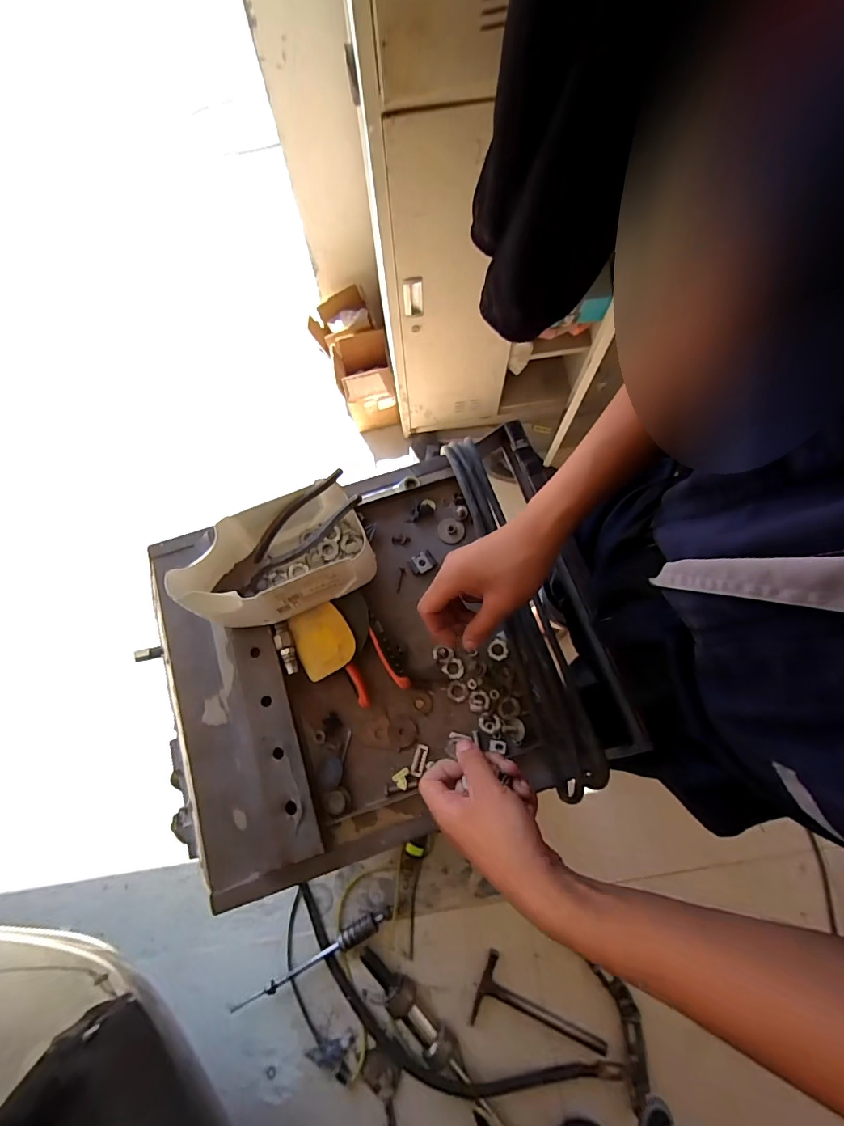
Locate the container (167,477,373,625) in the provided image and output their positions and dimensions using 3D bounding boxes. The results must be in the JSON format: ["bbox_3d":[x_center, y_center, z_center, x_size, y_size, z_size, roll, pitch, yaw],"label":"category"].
[{"bbox_3d":[-0.140,-0.001,0.445,0.166,0.082,0.095,-24,74,-6],"label":"container"}]

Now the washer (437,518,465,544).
[{"bbox_3d":[0.033,-0.037,0.525,0.031,0.005,0.028,-2,73,1],"label":"washer"}]

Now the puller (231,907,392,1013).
[{"bbox_3d":[-0.273,0.994,1.147,0.436,0.041,0.045,-28,75,-7],"label":"puller"}]

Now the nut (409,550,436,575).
[{"bbox_3d":[-0.001,-0.001,0.512,0.028,0.006,0.024,-27,75,-7],"label":"nut"}]

